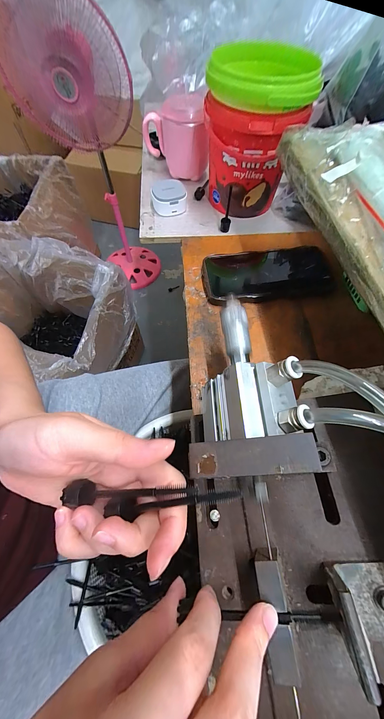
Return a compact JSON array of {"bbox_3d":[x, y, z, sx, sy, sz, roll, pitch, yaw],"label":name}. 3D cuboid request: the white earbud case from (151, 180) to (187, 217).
[{"bbox_3d":[-0.035,-0.264,0.393,0.054,0.032,0.058,3,63,1],"label":"white earbud case"}]

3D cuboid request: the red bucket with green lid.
[{"bbox_3d":[0.082,-0.304,0.343,0.120,0.154,0.122,-21,65,-11],"label":"red bucket with green lid"}]

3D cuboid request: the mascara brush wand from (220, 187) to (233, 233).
[{"bbox_3d":[0.053,-0.218,0.354,0.012,0.061,0.017,35,68,16],"label":"mascara brush wand"}]

